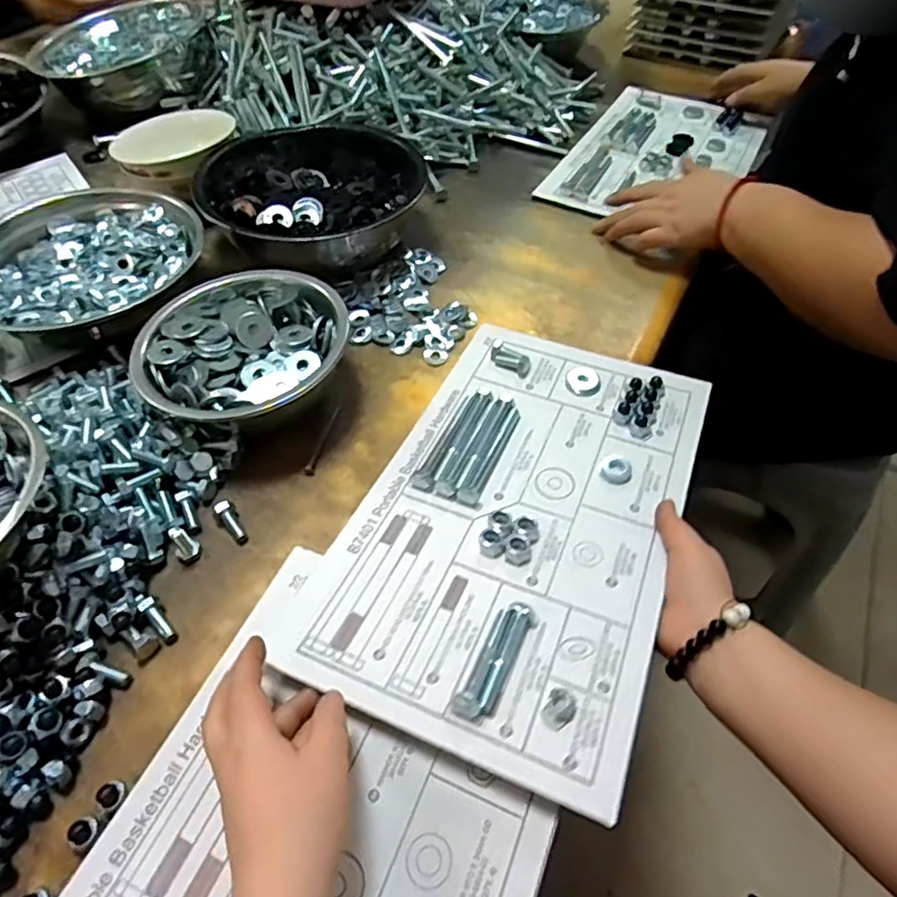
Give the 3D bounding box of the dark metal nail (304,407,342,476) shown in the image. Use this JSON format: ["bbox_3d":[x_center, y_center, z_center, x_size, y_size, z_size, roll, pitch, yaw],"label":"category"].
[{"bbox_3d":[-0.106,-0.008,0.510,0.008,0.005,0.077,10,54,5],"label":"dark metal nail"}]

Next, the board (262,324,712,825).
[{"bbox_3d":[0.057,0.036,0.463,0.223,0.014,0.374,18,49,16],"label":"board"}]

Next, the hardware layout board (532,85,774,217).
[{"bbox_3d":[0.296,-0.411,0.828,0.223,0.013,0.383,25,56,16],"label":"hardware layout board"}]

